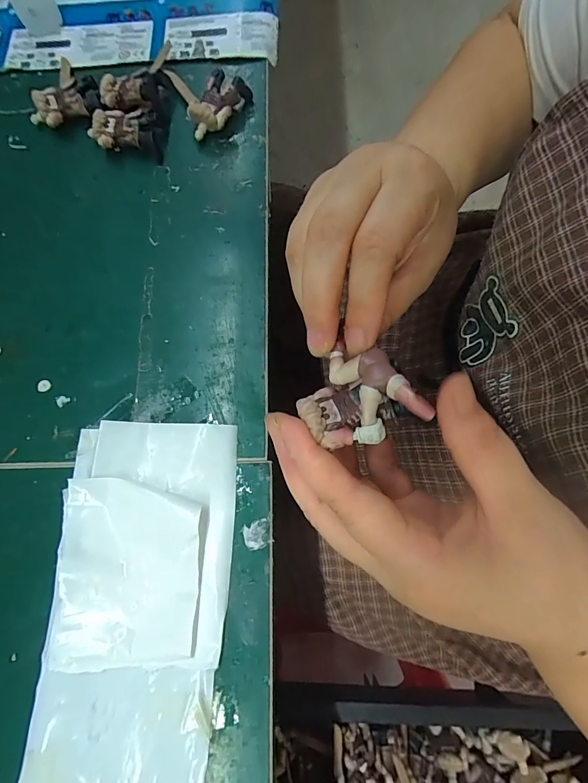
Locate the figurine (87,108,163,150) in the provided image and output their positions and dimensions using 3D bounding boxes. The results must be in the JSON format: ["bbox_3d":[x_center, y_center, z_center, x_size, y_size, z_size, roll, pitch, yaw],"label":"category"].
[{"bbox_3d":[-0.140,-0.214,0.312,0.056,0.021,0.034,-2,73,0],"label":"figurine"}]

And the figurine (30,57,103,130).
[{"bbox_3d":[-0.193,-0.243,0.319,0.058,0.026,0.043,-19,74,-5],"label":"figurine"}]

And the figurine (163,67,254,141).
[{"bbox_3d":[-0.069,-0.255,0.323,0.058,0.022,0.077,-24,75,-6],"label":"figurine"}]

